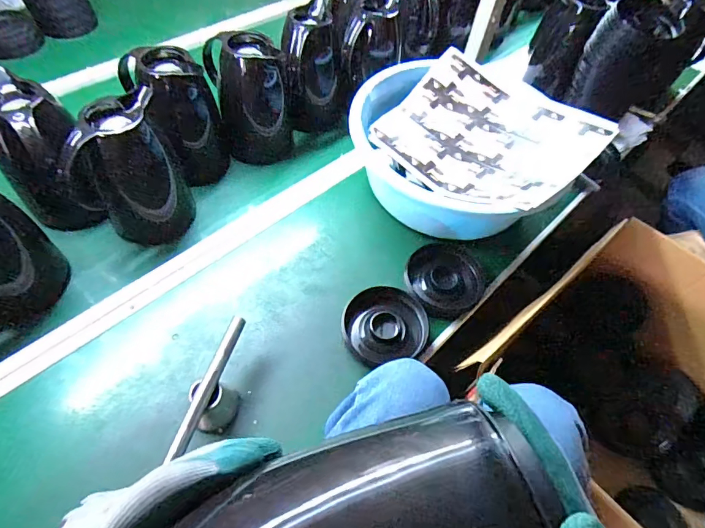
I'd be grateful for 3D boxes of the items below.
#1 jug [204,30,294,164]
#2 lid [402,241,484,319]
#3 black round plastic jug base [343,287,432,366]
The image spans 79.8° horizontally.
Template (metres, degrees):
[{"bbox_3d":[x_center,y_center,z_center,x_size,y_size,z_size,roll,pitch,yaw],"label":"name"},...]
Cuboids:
[{"bbox_3d":[-0.178,-0.301,0.749,0.134,0.187,0.153,-16,59,-16],"label":"jug"},{"bbox_3d":[0.145,0.024,0.662,0.119,0.016,0.124,3,55,-4],"label":"lid"},{"bbox_3d":[0.046,0.087,0.610,0.120,0.030,0.103,-8,57,-11],"label":"black round plastic jug base"}]

